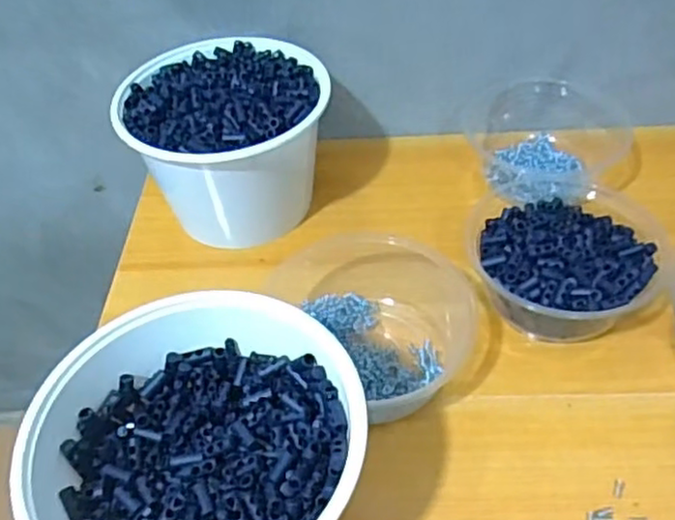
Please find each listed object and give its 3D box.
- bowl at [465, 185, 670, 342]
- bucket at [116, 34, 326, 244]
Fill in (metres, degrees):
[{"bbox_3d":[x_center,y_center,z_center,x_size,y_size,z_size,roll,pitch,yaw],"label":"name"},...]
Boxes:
[{"bbox_3d":[0.164,0.001,0.509,0.131,0.059,0.131,-2,46,2],"label":"bowl"},{"bbox_3d":[-0.088,-0.096,0.585,0.157,0.116,0.143,-2,46,2],"label":"bucket"}]

